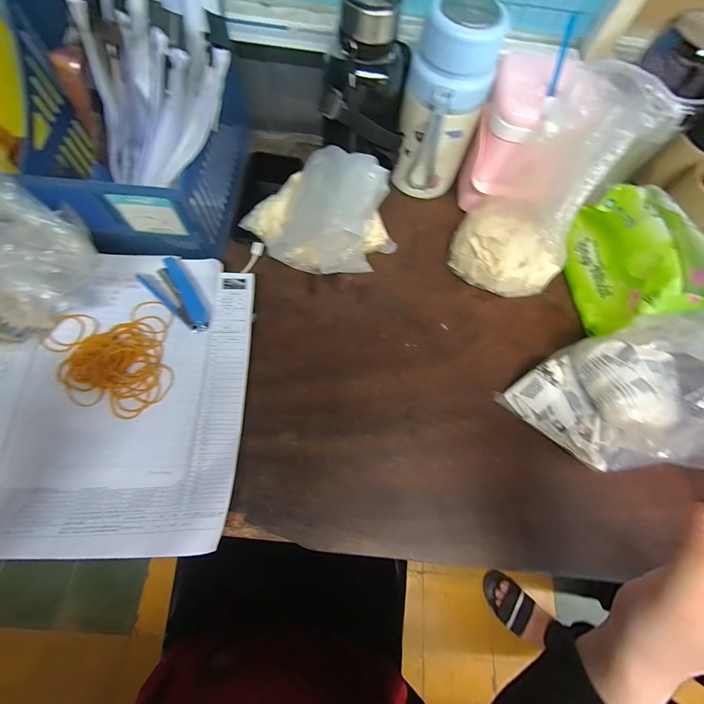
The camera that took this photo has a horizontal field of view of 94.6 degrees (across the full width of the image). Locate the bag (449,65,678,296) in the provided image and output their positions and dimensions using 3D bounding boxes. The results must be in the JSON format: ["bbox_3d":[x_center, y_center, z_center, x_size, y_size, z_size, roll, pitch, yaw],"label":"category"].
[{"bbox_3d":[0.209,-0.166,0.366,0.136,0.209,0.130,42,73,12],"label":"bag"}]

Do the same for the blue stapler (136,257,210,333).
[{"bbox_3d":[-0.197,-0.063,0.369,0.042,0.022,0.089,-40,77,-16],"label":"blue stapler"}]

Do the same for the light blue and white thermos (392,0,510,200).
[{"bbox_3d":[0.105,-0.292,0.406,0.083,0.199,0.079,-34,74,-14],"label":"light blue and white thermos"}]

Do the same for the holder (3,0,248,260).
[{"bbox_3d":[-0.227,-0.288,0.325,0.209,0.303,0.278,-10,70,-6],"label":"holder"}]

